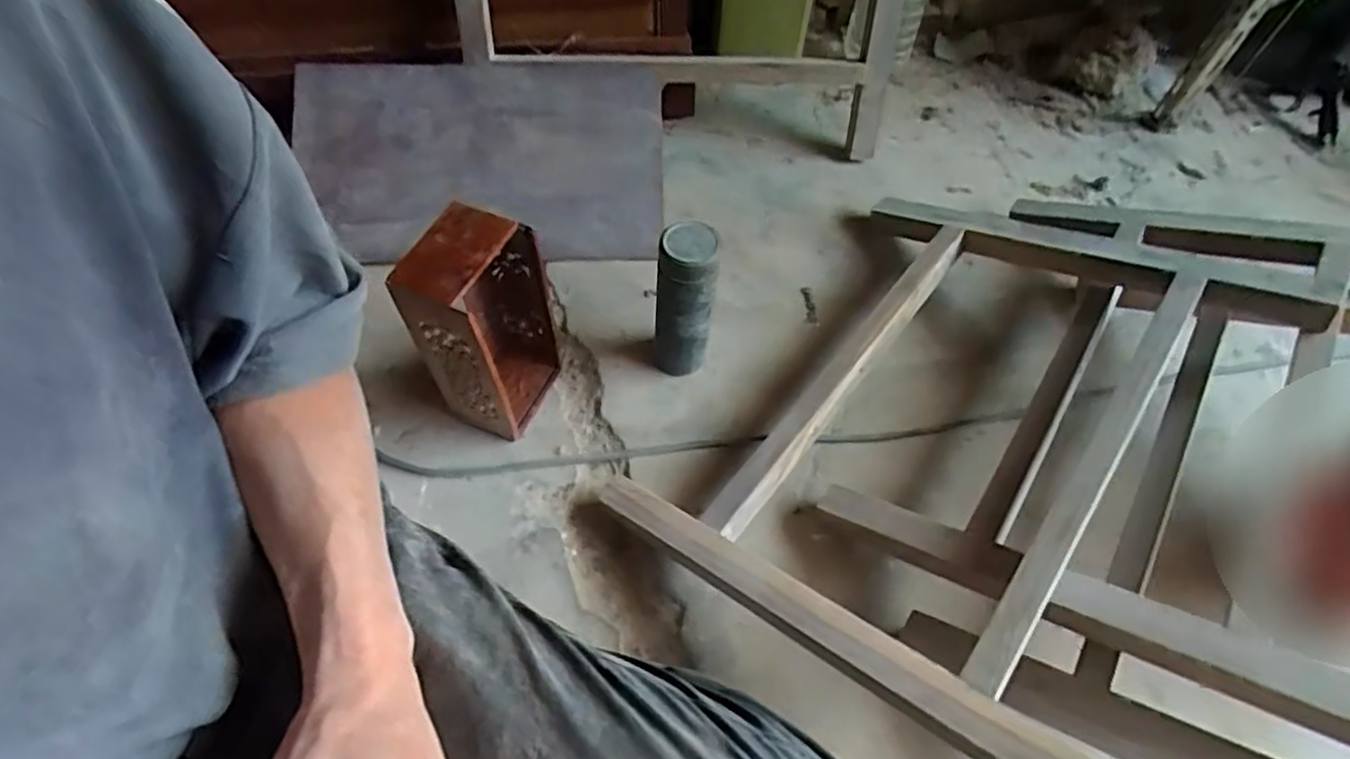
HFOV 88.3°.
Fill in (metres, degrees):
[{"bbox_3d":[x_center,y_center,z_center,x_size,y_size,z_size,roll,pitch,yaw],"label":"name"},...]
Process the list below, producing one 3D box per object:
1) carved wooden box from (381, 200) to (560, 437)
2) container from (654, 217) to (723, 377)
[{"bbox_3d":[-0.214,-0.055,0.787,0.097,0.306,0.128,18,58,10],"label":"carved wooden box"},{"bbox_3d":[0.012,-0.089,0.854,0.069,0.234,0.066,1,57,-1],"label":"container"}]

